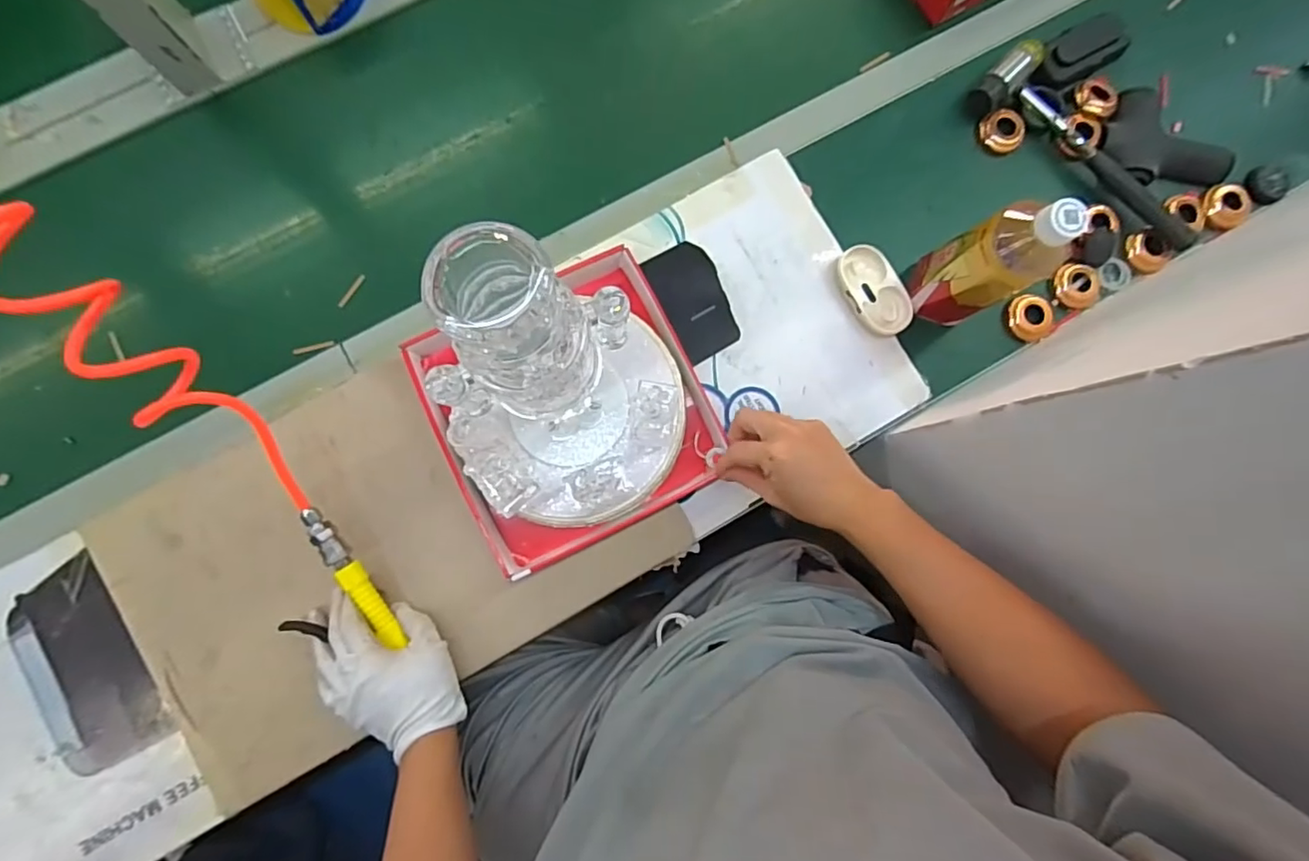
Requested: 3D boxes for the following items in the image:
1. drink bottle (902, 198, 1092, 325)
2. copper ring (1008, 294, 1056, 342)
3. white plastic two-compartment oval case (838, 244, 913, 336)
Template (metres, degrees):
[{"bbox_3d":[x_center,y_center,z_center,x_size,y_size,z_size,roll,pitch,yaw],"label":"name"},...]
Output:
[{"bbox_3d":[0.289,-0.146,0.525,0.055,0.188,0.071,-27,86,-5],"label":"drink bottle"},{"bbox_3d":[0.395,-0.119,0.615,0.049,0.011,0.048,0,84,-3],"label":"copper ring"},{"bbox_3d":[0.222,-0.142,0.603,0.054,0.017,0.096,-25,86,-5],"label":"white plastic two-compartment oval case"}]

